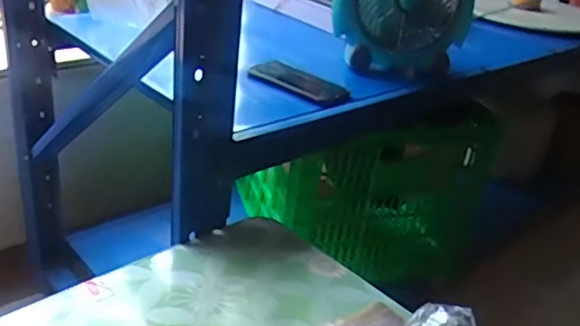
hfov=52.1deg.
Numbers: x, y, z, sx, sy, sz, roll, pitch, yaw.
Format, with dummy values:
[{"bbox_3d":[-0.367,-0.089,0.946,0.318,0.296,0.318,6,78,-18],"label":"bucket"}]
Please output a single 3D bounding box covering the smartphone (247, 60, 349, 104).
[{"bbox_3d":[0.020,-0.130,0.946,0.166,0.014,0.083,24,32,27],"label":"smartphone"}]

